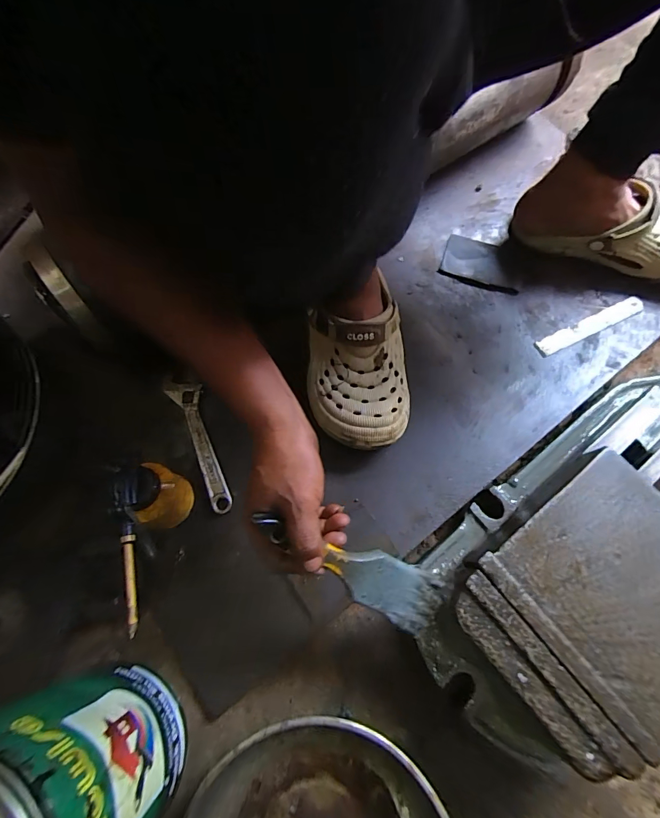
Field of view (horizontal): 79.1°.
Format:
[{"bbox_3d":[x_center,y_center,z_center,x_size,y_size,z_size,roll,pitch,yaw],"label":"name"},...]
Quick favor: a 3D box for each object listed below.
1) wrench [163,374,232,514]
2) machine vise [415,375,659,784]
[{"bbox_3d":[-0.153,0.034,0.483,0.043,0.010,0.180,-26,71,-9],"label":"wrench"},{"bbox_3d":[0.298,0.111,0.390,0.472,0.093,0.197,-36,77,-11],"label":"machine vise"}]

